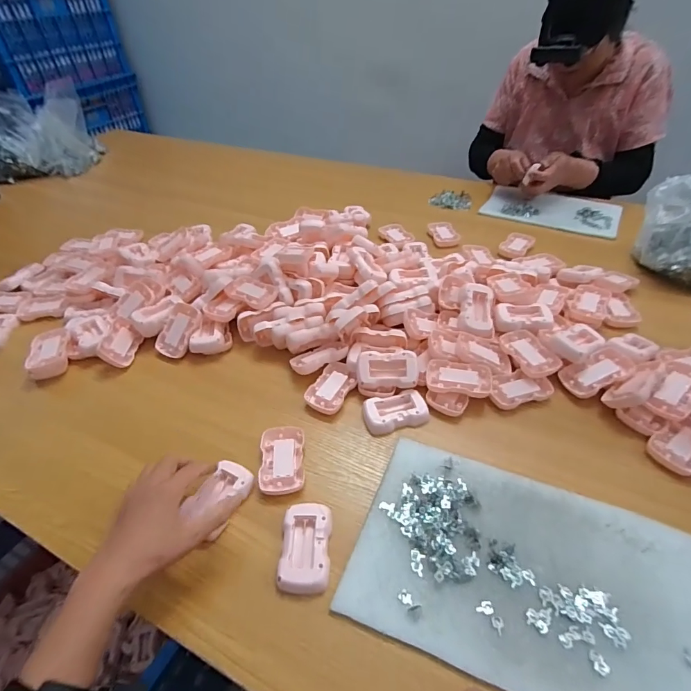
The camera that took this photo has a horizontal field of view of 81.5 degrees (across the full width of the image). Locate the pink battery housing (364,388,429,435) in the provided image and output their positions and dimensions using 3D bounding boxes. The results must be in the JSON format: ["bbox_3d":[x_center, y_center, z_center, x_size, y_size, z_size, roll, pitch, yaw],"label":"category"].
[{"bbox_3d":[0.068,0.089,0.551,0.085,0.016,0.053,-14,44,-12],"label":"pink battery housing"}]

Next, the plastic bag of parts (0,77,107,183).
[{"bbox_3d":[-0.945,-0.644,1.227,0.278,0.232,0.186,-5,43,-3],"label":"plastic bag of parts"}]

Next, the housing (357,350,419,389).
[{"bbox_3d":[0.060,0.034,0.570,0.083,0.017,0.052,0,76,5],"label":"housing"}]

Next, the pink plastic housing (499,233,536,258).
[{"bbox_3d":[0.363,-0.213,0.853,0.056,0.014,0.081,29,51,29],"label":"pink plastic housing"}]

